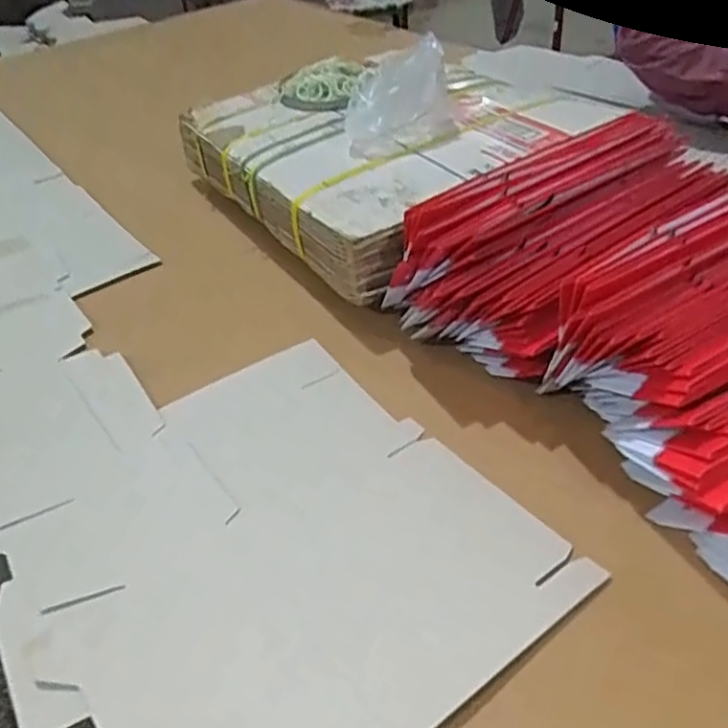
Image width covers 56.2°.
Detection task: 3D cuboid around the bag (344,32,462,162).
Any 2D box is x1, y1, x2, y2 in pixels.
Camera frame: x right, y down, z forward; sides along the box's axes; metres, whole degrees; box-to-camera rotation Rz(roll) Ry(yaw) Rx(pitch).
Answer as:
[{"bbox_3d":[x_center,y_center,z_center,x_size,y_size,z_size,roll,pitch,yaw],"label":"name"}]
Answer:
[{"bbox_3d":[0.047,-0.333,0.854,0.135,0.105,0.110,-1,41,6],"label":"bag"}]

